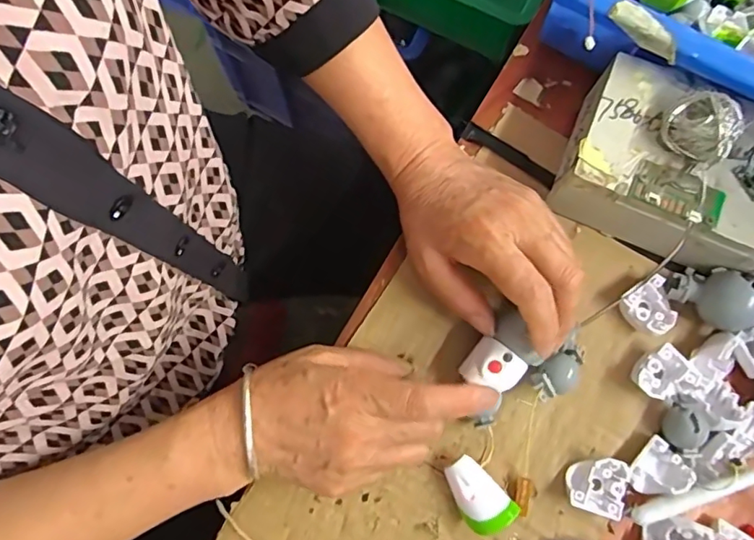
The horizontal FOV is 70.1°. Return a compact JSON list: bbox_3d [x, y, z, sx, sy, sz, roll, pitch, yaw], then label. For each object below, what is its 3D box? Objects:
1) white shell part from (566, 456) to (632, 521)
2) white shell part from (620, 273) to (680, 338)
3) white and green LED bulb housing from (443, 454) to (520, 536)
[{"bbox_3d":[0.133,0.130,0.327,0.031,0.017,0.033,17,81,1],"label":"white shell part"},{"bbox_3d":[0.176,0.025,0.346,0.032,0.016,0.031,-34,83,-7],"label":"white shell part"},{"bbox_3d":[0.060,0.136,0.323,0.028,0.019,0.045,-41,84,-8],"label":"white and green LED bulb housing"}]

